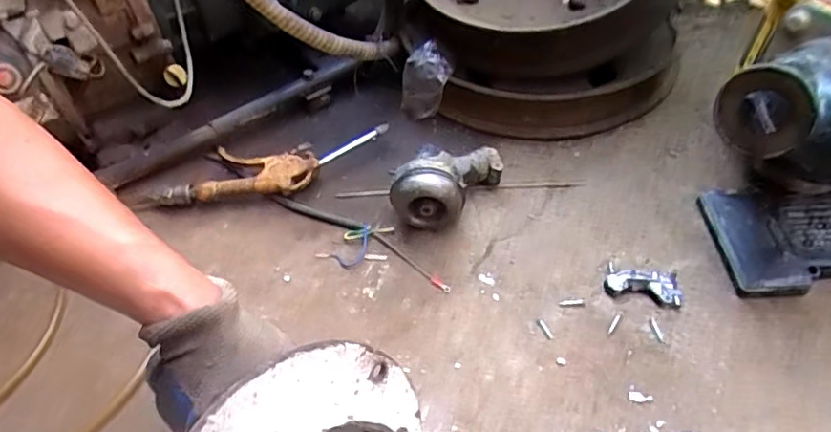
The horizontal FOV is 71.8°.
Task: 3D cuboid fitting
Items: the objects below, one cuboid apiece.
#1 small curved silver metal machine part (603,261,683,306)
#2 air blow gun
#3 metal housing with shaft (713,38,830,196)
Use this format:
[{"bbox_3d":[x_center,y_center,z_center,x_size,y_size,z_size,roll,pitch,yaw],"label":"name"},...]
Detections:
[{"bbox_3d":[0.210,0.064,0.529,0.066,0.012,0.036,16,52,20],"label":"small curved silver metal machine part"},{"bbox_3d":[-0.175,-0.058,0.671,0.277,0.032,0.093,-7,48,0],"label":"air blow gun"},{"bbox_3d":[0.308,-0.076,0.434,0.104,0.068,0.144,-31,52,-20],"label":"metal housing with shaft"}]

